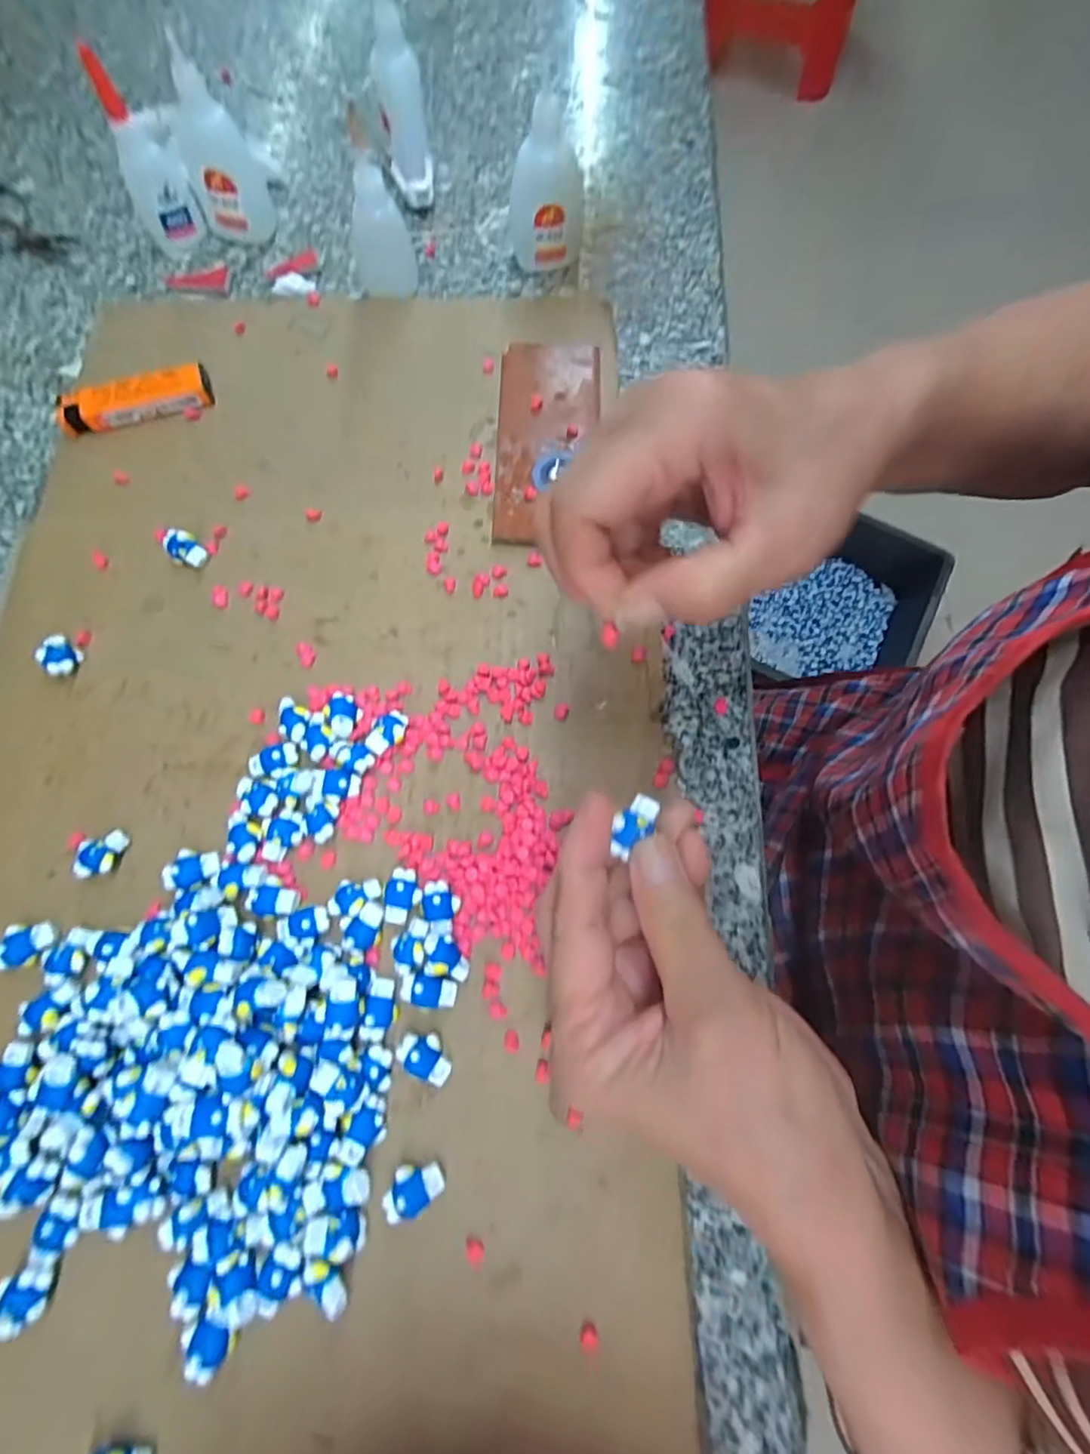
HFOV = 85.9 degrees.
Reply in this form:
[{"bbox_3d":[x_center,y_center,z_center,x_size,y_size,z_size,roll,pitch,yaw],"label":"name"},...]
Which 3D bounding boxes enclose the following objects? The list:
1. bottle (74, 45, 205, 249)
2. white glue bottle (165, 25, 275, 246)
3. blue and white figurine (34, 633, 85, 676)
[{"bbox_3d":[-0.234,-0.336,0.346,0.042,0.085,0.026,-28,74,-9],"label":"bottle"},{"bbox_3d":[-0.197,-0.343,0.350,0.042,0.082,0.028,-22,73,-8],"label":"white glue bottle"},{"bbox_3d":[-0.234,-0.034,0.282,0.019,0.010,0.016,36,75,11],"label":"blue and white figurine"}]

